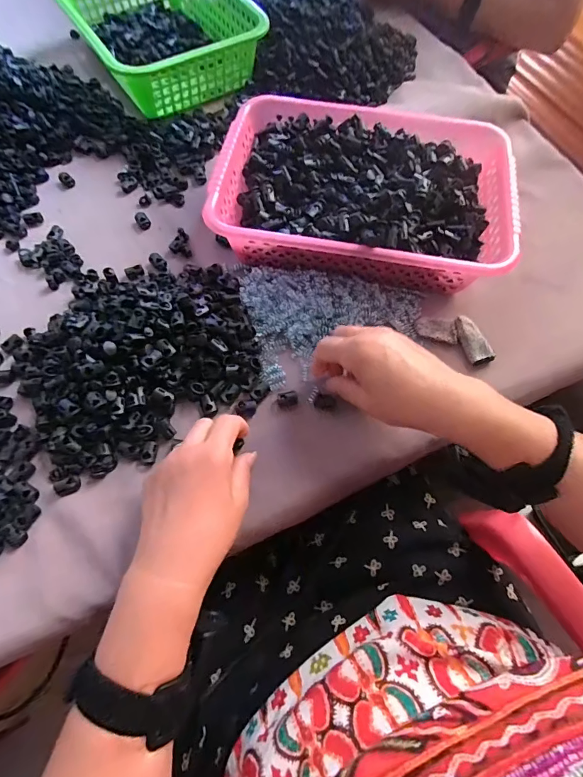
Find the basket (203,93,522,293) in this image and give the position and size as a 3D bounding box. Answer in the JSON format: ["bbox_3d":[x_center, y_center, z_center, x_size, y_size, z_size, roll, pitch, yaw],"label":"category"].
[{"bbox_3d":[0.080,-0.220,0.462,0.307,0.076,0.236,11,65,3],"label":"basket"}]

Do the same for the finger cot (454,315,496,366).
[{"bbox_3d":[0.189,-0.050,0.427,0.028,0.013,0.054,-19,67,-11],"label":"finger cot"}]

